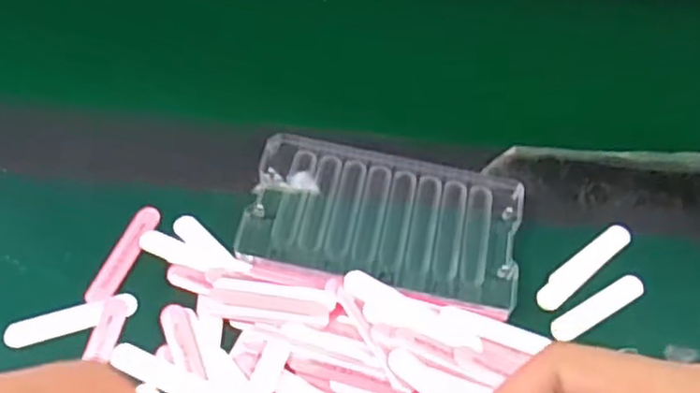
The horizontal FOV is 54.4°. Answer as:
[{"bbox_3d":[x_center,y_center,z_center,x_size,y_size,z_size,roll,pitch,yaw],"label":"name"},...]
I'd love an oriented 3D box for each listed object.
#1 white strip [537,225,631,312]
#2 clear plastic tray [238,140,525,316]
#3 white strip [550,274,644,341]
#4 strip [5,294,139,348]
[{"bbox_3d":[0.108,0.031,0.311,0.061,0.004,0.013,-34,67,-21],"label":"white strip"},{"bbox_3d":[0.016,0.009,0.309,0.122,0.008,0.071,12,59,3],"label":"clear plastic tray"},{"bbox_3d":[0.110,0.049,0.301,0.051,0.004,0.011,-28,65,-18],"label":"white strip"},{"bbox_3d":[-0.114,0.050,0.279,0.051,0.004,0.011,-15,61,-12],"label":"strip"}]

